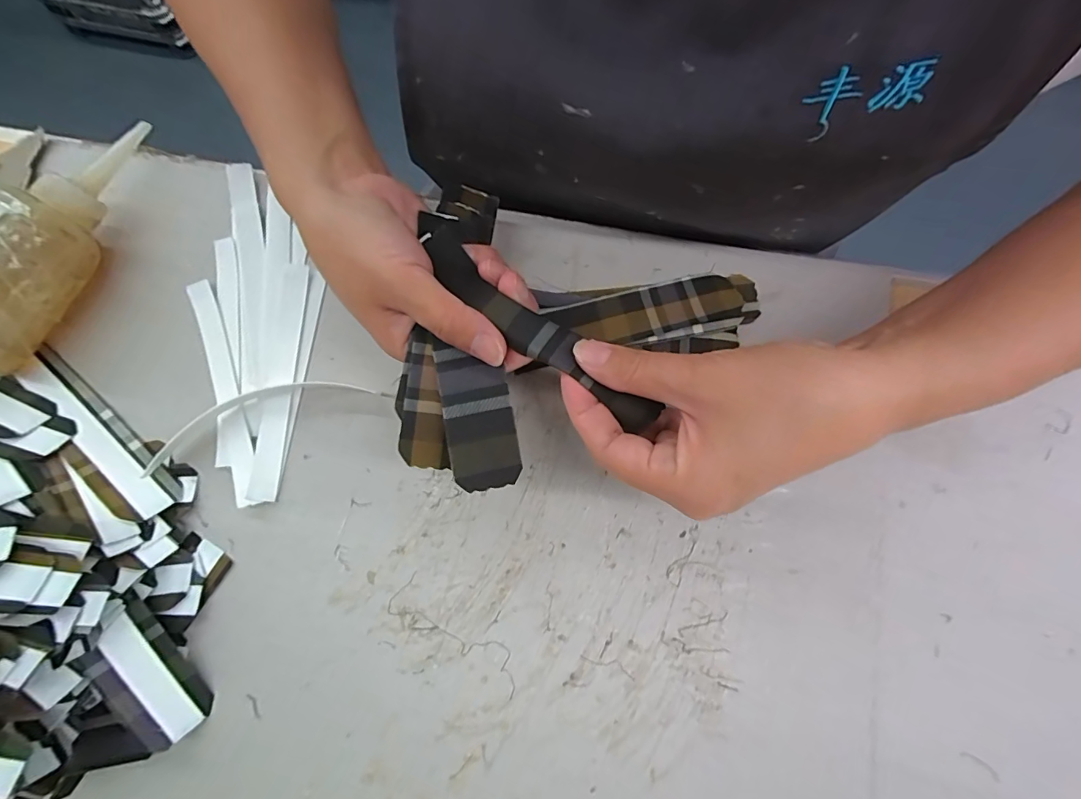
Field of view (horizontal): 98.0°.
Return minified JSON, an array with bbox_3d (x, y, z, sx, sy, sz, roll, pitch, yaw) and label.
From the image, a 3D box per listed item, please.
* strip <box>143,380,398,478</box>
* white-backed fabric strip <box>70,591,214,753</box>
[{"bbox_3d":[-0.160,0.007,0.274,0.138,0.012,0.030,-21,78,-4],"label":"strip"},{"bbox_3d":[-0.200,0.140,0.238,0.032,0.006,0.072,-36,99,-41],"label":"white-backed fabric strip"}]

